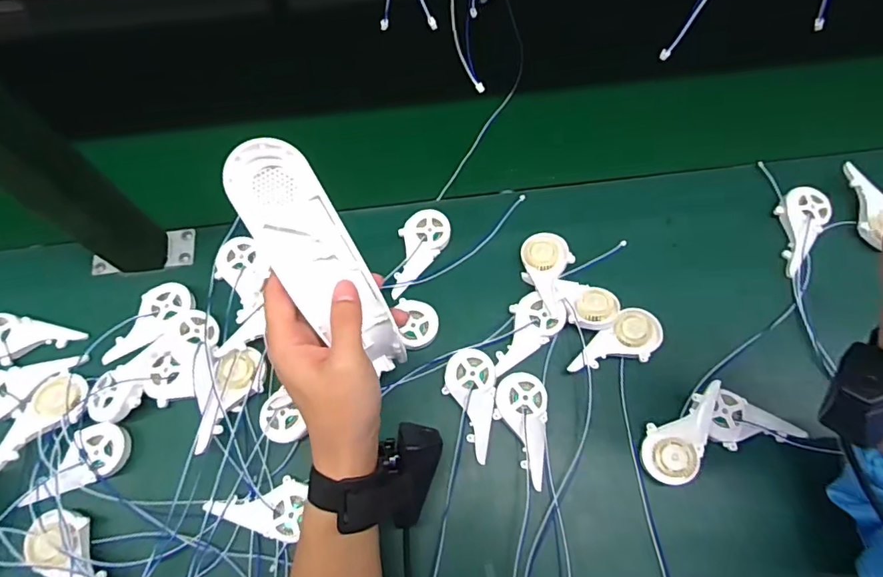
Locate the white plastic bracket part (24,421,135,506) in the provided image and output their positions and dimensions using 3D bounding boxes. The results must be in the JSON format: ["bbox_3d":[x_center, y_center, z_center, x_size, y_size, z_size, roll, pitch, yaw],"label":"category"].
[{"bbox_3d":[-0.301,0.142,0.410,0.078,0.016,0.044,-22,70,-7],"label":"white plastic bracket part"}]

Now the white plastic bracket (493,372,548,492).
[{"bbox_3d":[0.067,0.118,0.424,0.045,0.013,0.091,7,69,4],"label":"white plastic bracket"}]

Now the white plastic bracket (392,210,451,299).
[{"bbox_3d":[-0.028,-0.038,0.483,0.044,0.013,0.090,38,74,15],"label":"white plastic bracket"}]

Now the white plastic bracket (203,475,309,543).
[{"bbox_3d":[-0.146,0.172,0.399,0.077,0.018,0.043,14,69,6],"label":"white plastic bracket"}]

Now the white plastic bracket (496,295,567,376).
[{"bbox_3d":[0.074,0.038,0.454,0.085,0.014,0.044,-36,72,-12],"label":"white plastic bracket"}]

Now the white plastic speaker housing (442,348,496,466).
[{"bbox_3d":[0.023,0.099,0.430,0.045,0.016,0.089,9,69,4],"label":"white plastic speaker housing"}]

